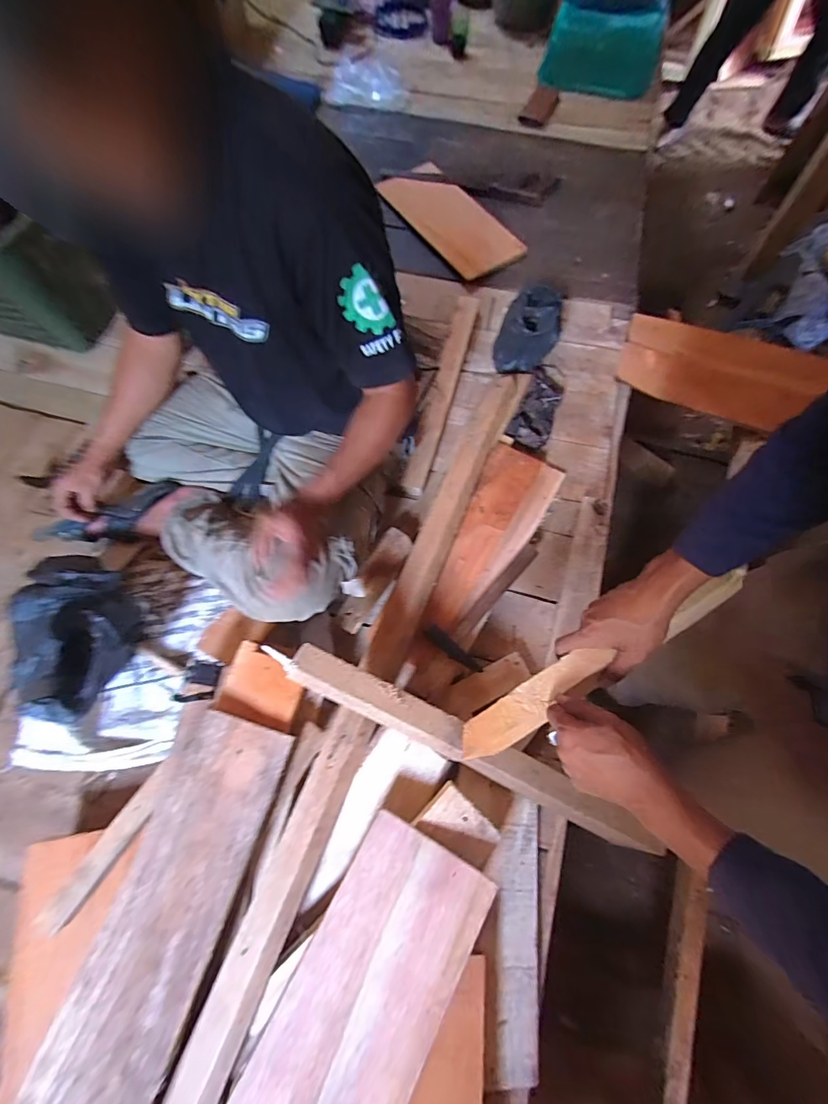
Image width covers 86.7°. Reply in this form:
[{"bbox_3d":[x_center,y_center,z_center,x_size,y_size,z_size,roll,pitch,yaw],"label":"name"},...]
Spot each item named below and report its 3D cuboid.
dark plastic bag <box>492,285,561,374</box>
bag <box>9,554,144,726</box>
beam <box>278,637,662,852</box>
[{"bbox_3d":[0.269,-0.521,1.003,0.131,0.108,0.204,19,70,7],"label":"dark plastic bag"},{"bbox_3d":[-0.547,0.140,0.737,0.136,0.147,0.271,-14,70,-8],"label":"bag"},{"bbox_3d":[0.078,0.285,0.636,0.558,0.098,0.058,30,71,-7],"label":"beam"}]

